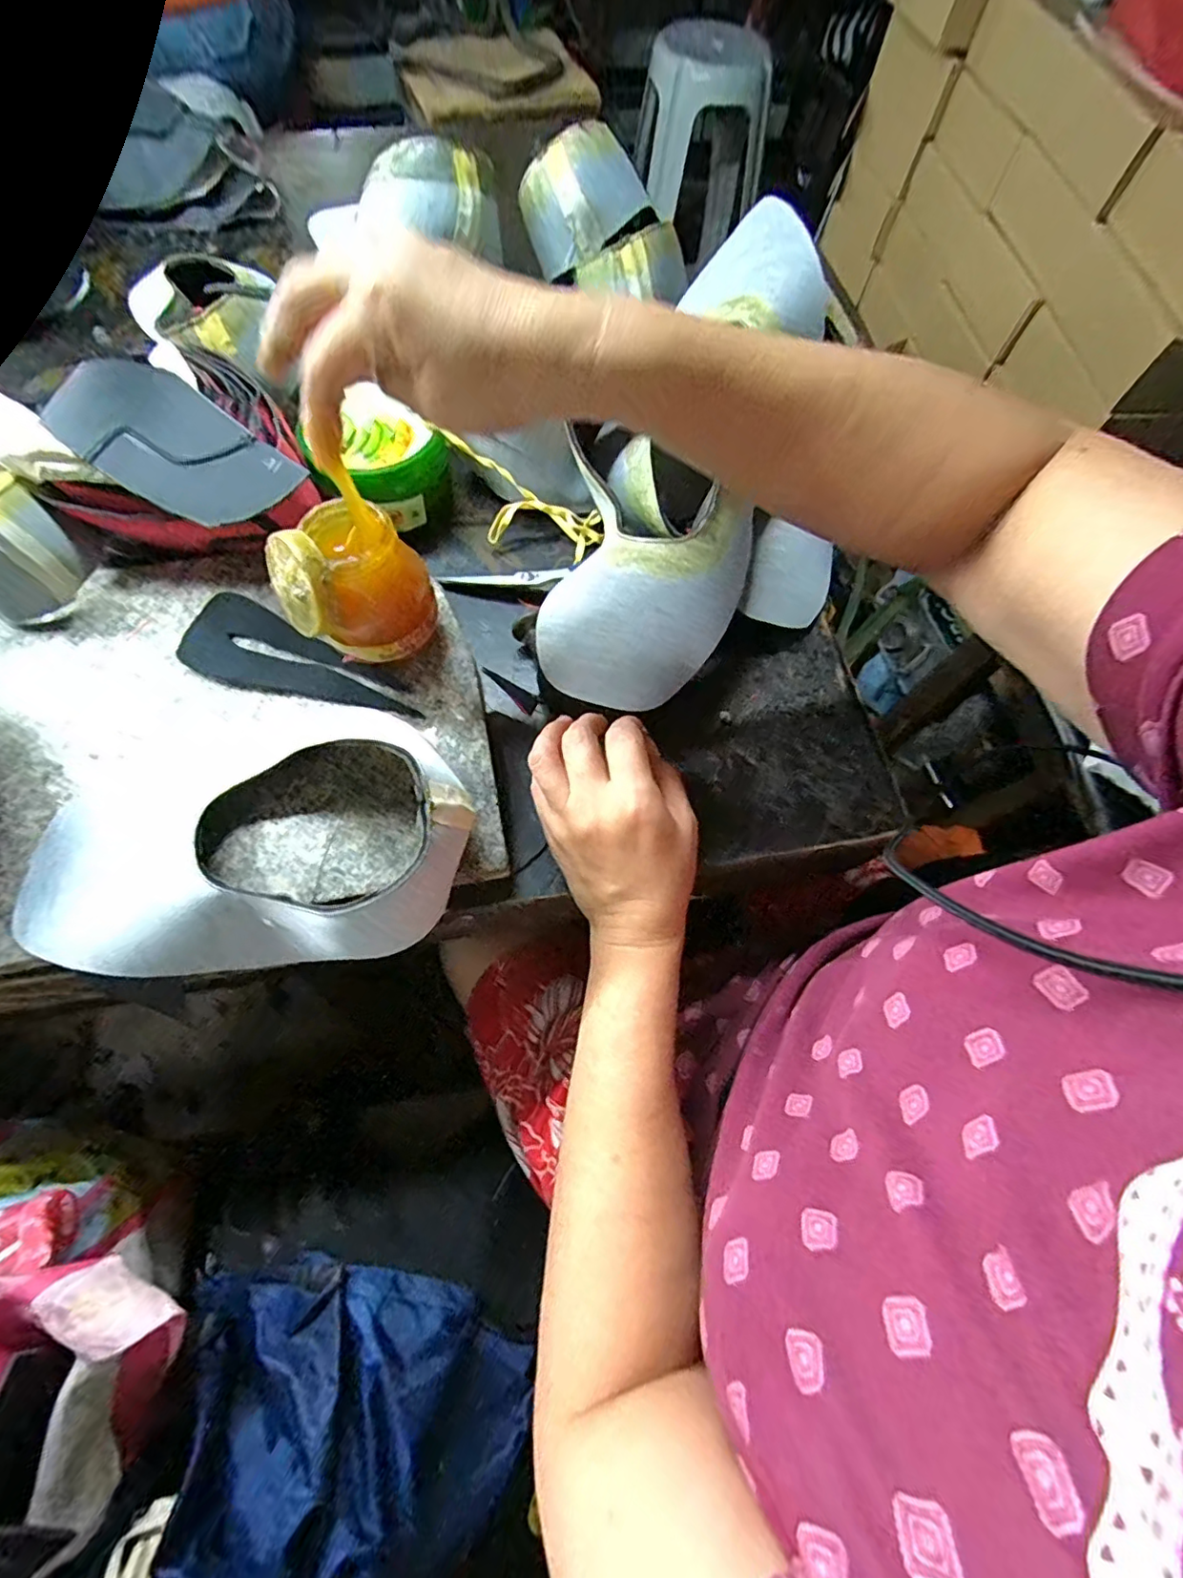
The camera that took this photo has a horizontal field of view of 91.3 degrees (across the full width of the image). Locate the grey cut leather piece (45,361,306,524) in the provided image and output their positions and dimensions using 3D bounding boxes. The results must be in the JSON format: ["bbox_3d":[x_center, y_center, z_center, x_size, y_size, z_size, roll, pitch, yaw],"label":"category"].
[{"bbox_3d":[-0.257,-0.215,0.357,0.154,0.019,0.081,34,70,11],"label":"grey cut leather piece"}]

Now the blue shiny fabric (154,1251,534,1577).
[{"bbox_3d":[-0.143,0.379,0.339,0.206,0.078,0.171,-8,68,-6],"label":"blue shiny fabric"}]

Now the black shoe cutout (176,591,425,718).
[{"bbox_3d":[-0.191,-0.075,0.377,0.161,0.005,0.057,28,70,7],"label":"black shoe cutout"}]

